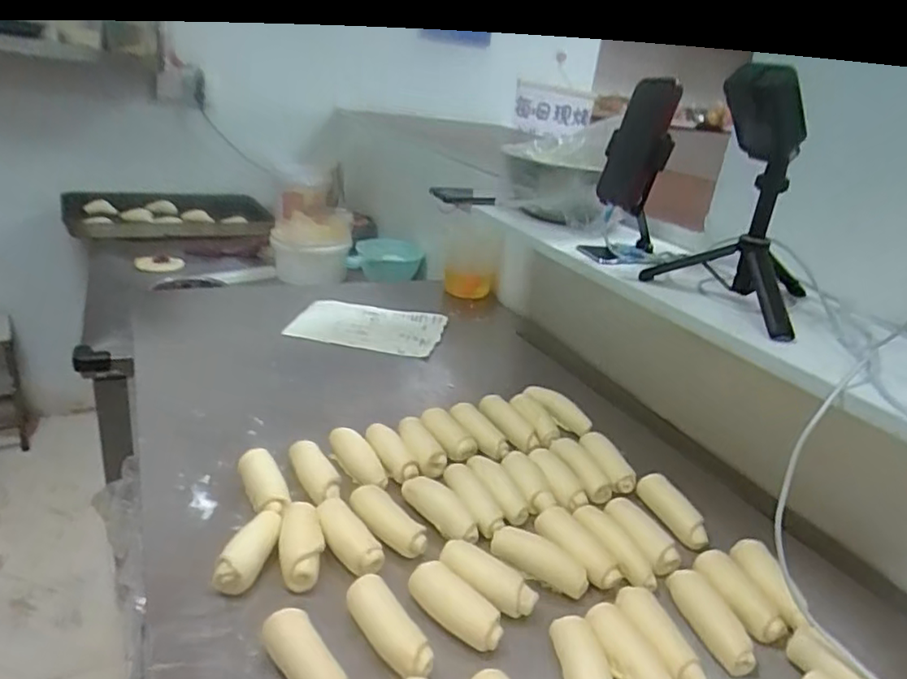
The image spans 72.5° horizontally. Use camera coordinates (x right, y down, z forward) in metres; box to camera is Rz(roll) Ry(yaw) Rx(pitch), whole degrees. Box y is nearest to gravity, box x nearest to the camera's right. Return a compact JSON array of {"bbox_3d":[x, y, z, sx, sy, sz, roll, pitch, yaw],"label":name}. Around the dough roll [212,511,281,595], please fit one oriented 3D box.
[{"bbox_3d":[-0.184,0.193,0.567,0.033,0.029,0.089,11,24,7],"label":"dough roll"}]

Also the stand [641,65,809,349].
[{"bbox_3d":[0.296,-0.145,0.620,0.150,0.216,0.168,19,26,24],"label":"stand"}]

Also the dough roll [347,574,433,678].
[{"bbox_3d":[-0.054,0.231,0.504,0.035,0.025,0.093,-9,28,-33],"label":"dough roll"}]

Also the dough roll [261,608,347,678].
[{"bbox_3d":[-0.109,0.245,0.462,0.031,0.032,0.091,-13,31,-39],"label":"dough roll"}]

